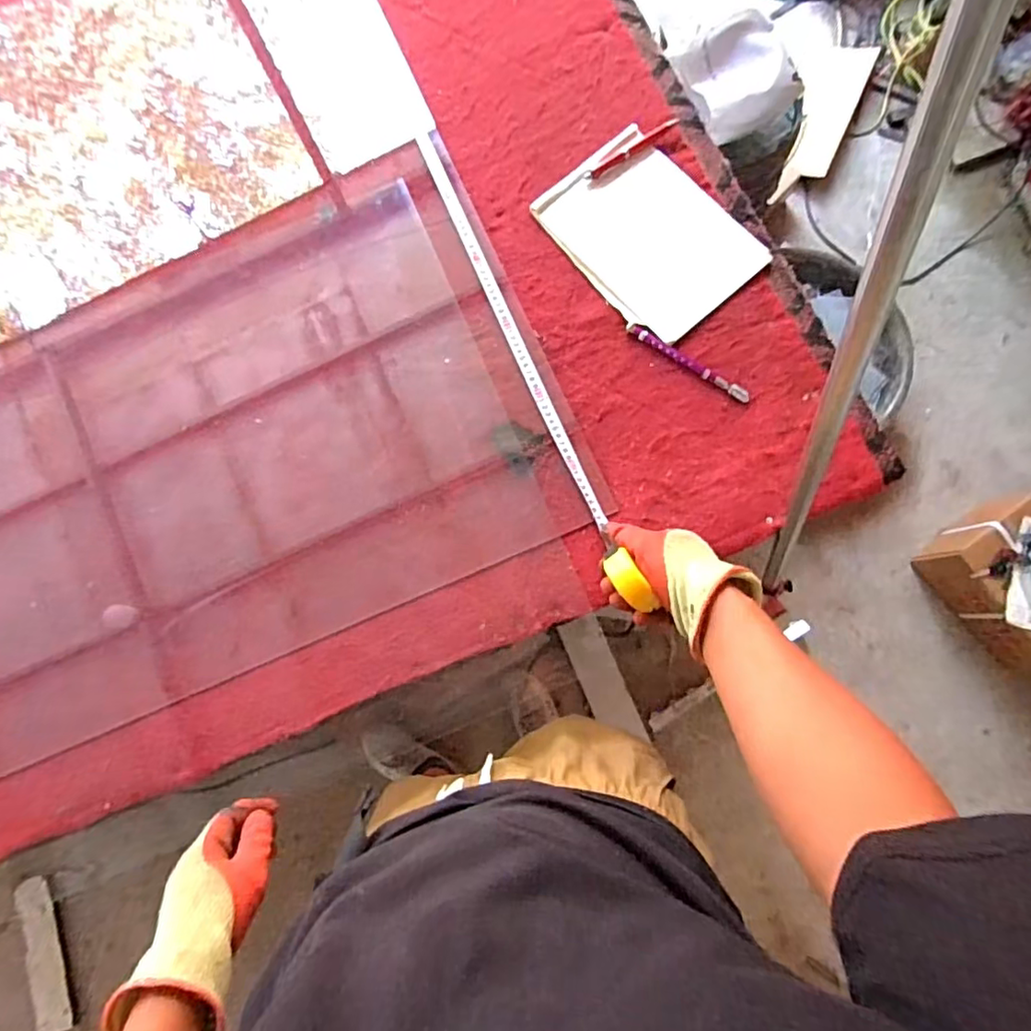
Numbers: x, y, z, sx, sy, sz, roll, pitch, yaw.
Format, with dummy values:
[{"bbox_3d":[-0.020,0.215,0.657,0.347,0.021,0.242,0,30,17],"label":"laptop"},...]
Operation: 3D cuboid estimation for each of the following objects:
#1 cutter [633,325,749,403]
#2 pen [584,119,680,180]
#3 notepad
[{"bbox_3d":[0.210,-0.183,0.699,0.157,0.013,0.013,35,83,8],"label":"cutter"},{"bbox_3d":[0.150,-0.472,0.749,0.142,0.007,0.014,-33,82,-5],"label":"pen"},{"bbox_3d":[0.168,-0.357,0.733,0.188,0.018,0.257,-38,81,-4],"label":"notepad"}]

